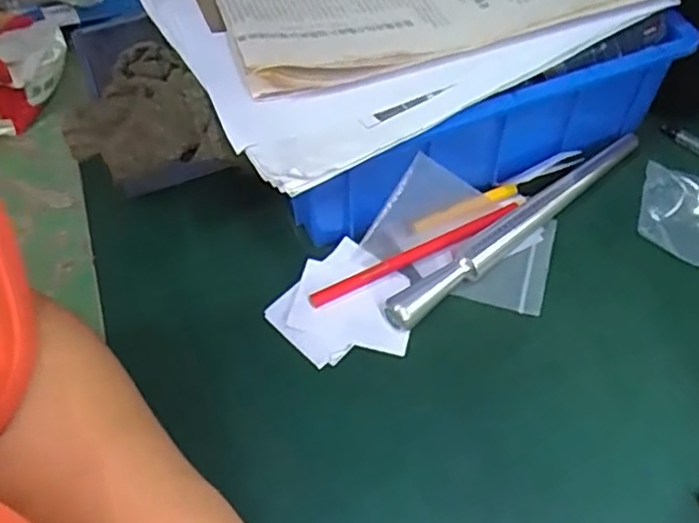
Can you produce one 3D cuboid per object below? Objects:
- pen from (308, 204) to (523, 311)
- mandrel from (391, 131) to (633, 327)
[{"bbox_3d":[0.043,-0.007,0.414,0.151,0.005,0.012,-25,56,-14],"label":"pen"},{"bbox_3d":[0.116,-0.027,0.423,0.232,0.017,0.019,-34,58,-19],"label":"mandrel"}]

